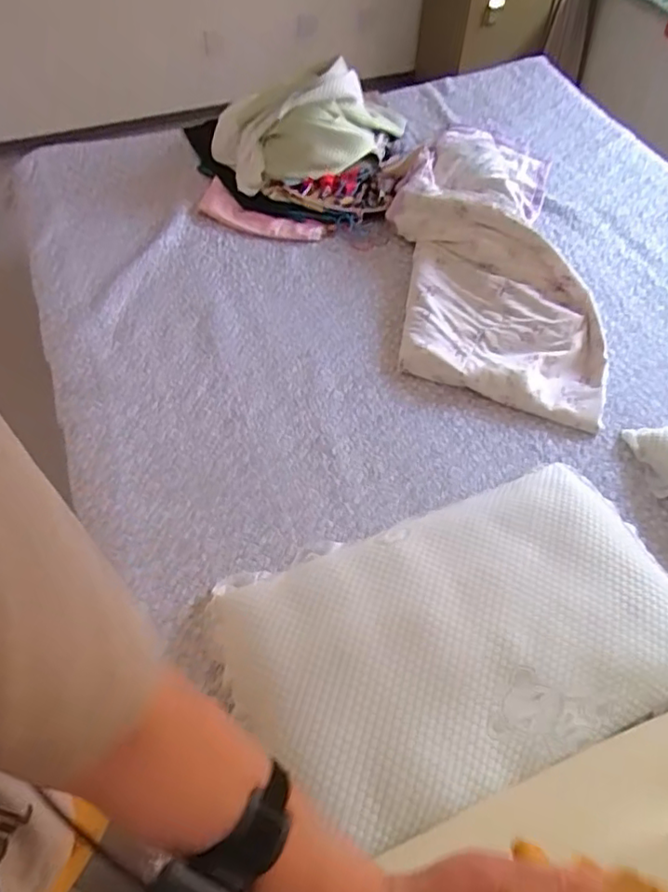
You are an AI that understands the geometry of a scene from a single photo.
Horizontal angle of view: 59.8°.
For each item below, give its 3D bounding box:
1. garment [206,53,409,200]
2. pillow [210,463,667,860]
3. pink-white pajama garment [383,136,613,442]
[{"bbox_3d":[-0.048,-0.861,1.545,0.526,0.194,0.284,-9,61,-3],"label":"garment"},{"bbox_3d":[0.190,0.275,0.882,0.675,0.103,0.419,-20,63,-9],"label":"pillow"},{"bbox_3d":[0.362,-0.488,1.390,0.424,0.136,0.993,0,61,2],"label":"pink-white pajama garment"}]

